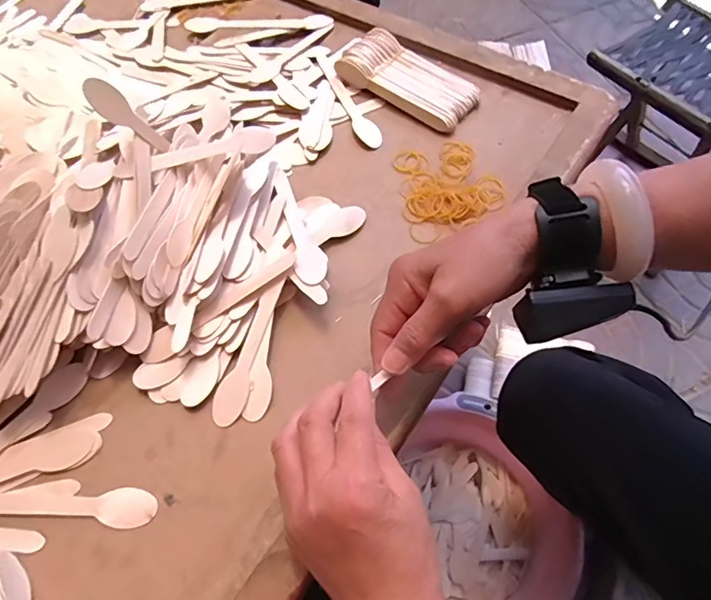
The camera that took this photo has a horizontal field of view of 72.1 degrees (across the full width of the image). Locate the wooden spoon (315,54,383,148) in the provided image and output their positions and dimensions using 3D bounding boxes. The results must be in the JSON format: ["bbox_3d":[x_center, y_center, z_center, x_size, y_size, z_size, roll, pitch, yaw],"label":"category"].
[{"bbox_3d":[-0.010,-0.233,0.564,0.024,0.009,0.155,-24,64,-9],"label":"wooden spoon"}]

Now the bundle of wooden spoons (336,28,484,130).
[{"bbox_3d":[0.061,-0.254,0.558,0.157,0.027,0.076,35,70,19],"label":"bundle of wooden spoons"}]

